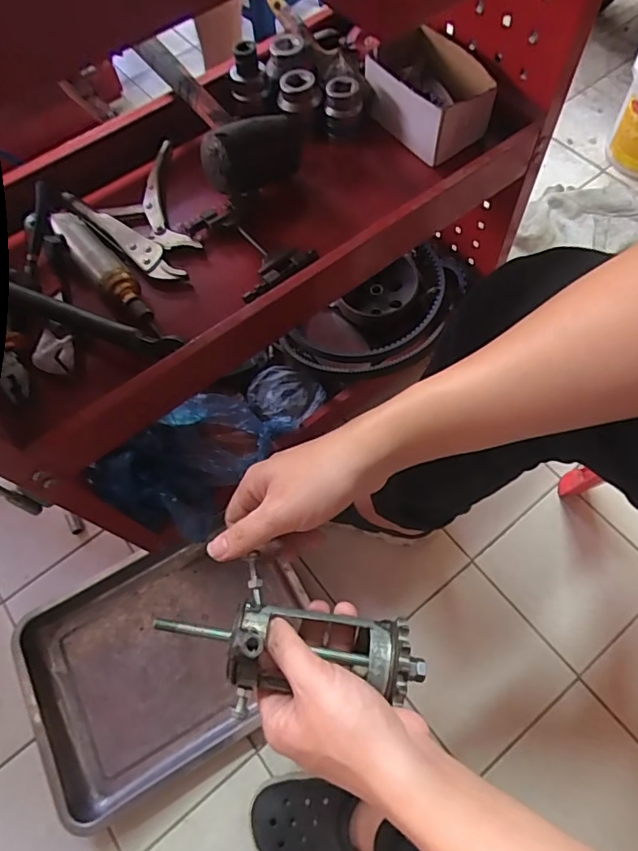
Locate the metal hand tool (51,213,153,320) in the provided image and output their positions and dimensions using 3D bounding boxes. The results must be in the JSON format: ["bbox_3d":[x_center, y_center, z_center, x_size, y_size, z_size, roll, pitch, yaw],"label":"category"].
[{"bbox_3d":[-0.226,-0.169,0.543,0.031,0.029,0.166,-40,68,-15],"label":"metal hand tool"}]

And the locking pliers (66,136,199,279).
[{"bbox_3d":[-0.191,-0.237,0.594,0.132,0.029,0.181,-33,66,-12],"label":"locking pliers"}]

